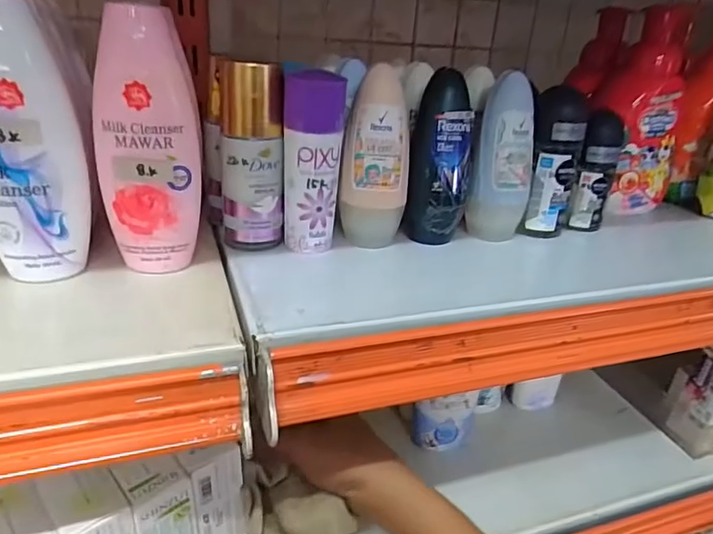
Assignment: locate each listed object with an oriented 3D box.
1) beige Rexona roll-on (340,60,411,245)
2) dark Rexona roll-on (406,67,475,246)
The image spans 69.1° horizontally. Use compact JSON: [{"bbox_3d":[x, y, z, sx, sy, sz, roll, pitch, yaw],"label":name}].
[{"bbox_3d":[0.013,-0.065,0.325,0.042,0.107,0.027,3,25,-3],"label":"beige Rexona roll-on"},{"bbox_3d":[0.056,-0.070,0.337,0.040,0.102,0.036,8,26,7],"label":"dark Rexona roll-on"}]

